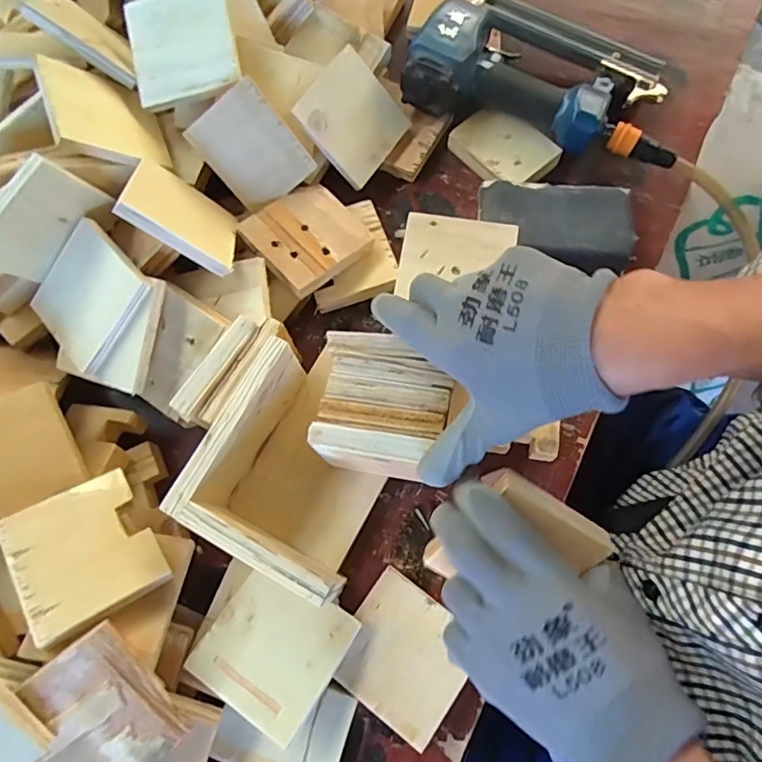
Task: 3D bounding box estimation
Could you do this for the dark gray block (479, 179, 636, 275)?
[{"bbox_3d":[0.157,-0.144,0.473,0.136,0.019,0.083,11,72,6],"label":"dark gray block"}]

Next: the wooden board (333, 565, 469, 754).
[{"bbox_3d":[0.018,0.200,0.384,0.089,0.012,0.085,35,76,13],"label":"wooden board"}]

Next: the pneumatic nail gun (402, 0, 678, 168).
[{"bbox_3d":[0.167,-0.310,0.503,0.262,0.048,0.143,17,73,8],"label":"pneumatic nail gun"}]

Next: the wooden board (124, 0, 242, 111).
[{"bbox_3d":[-0.172,-0.291,0.453,0.088,0.008,0.095,-12,89,1],"label":"wooden board"}]

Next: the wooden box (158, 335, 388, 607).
[{"bbox_3d":[-0.058,0.063,0.401,0.131,0.089,0.151,27,74,11],"label":"wooden box"}]

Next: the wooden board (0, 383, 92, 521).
[{"bbox_3d":[-0.271,0.055,0.377,0.089,0.010,0.081,-24,88,-17],"label":"wooden board"}]

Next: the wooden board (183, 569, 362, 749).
[{"bbox_3d":[-0.077,0.189,0.374,0.091,0.006,0.087,26,61,18],"label":"wooden board"}]

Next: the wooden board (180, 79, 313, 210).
[{"bbox_3d":[-0.112,-0.200,0.456,0.073,0.089,0.009,-36,34,10],"label":"wooden board"}]

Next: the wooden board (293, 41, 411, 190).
[{"bbox_3d":[-0.025,-0.247,0.495,0.091,0.007,0.091,42,74,-28],"label":"wooden board"}]

